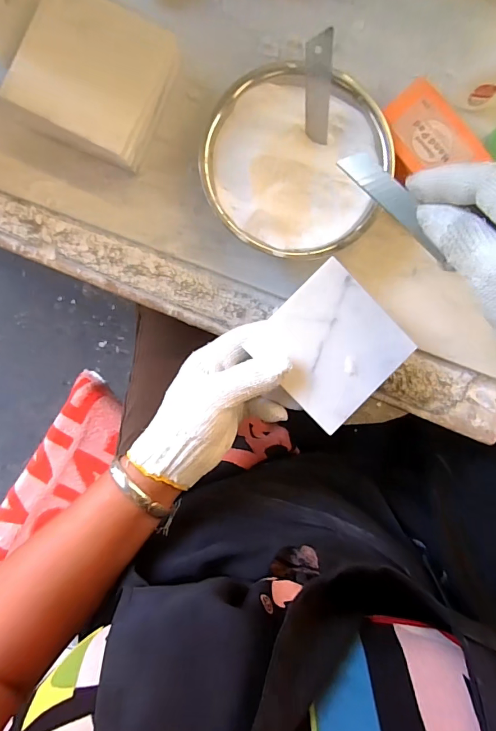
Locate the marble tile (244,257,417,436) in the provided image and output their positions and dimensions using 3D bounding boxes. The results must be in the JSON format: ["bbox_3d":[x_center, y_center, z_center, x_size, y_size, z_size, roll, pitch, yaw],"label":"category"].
[{"bbox_3d":[0.066,-0.015,0.320,0.097,0.005,0.098,-44,96,-1],"label":"marble tile"}]

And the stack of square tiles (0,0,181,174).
[{"bbox_3d":[-0.117,-0.229,0.319,0.100,0.033,0.111,28,91,-6],"label":"stack of square tiles"}]

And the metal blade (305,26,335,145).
[{"bbox_3d":[0.051,-0.199,0.297,0.018,0.078,0.004,4,68,10],"label":"metal blade"}]

